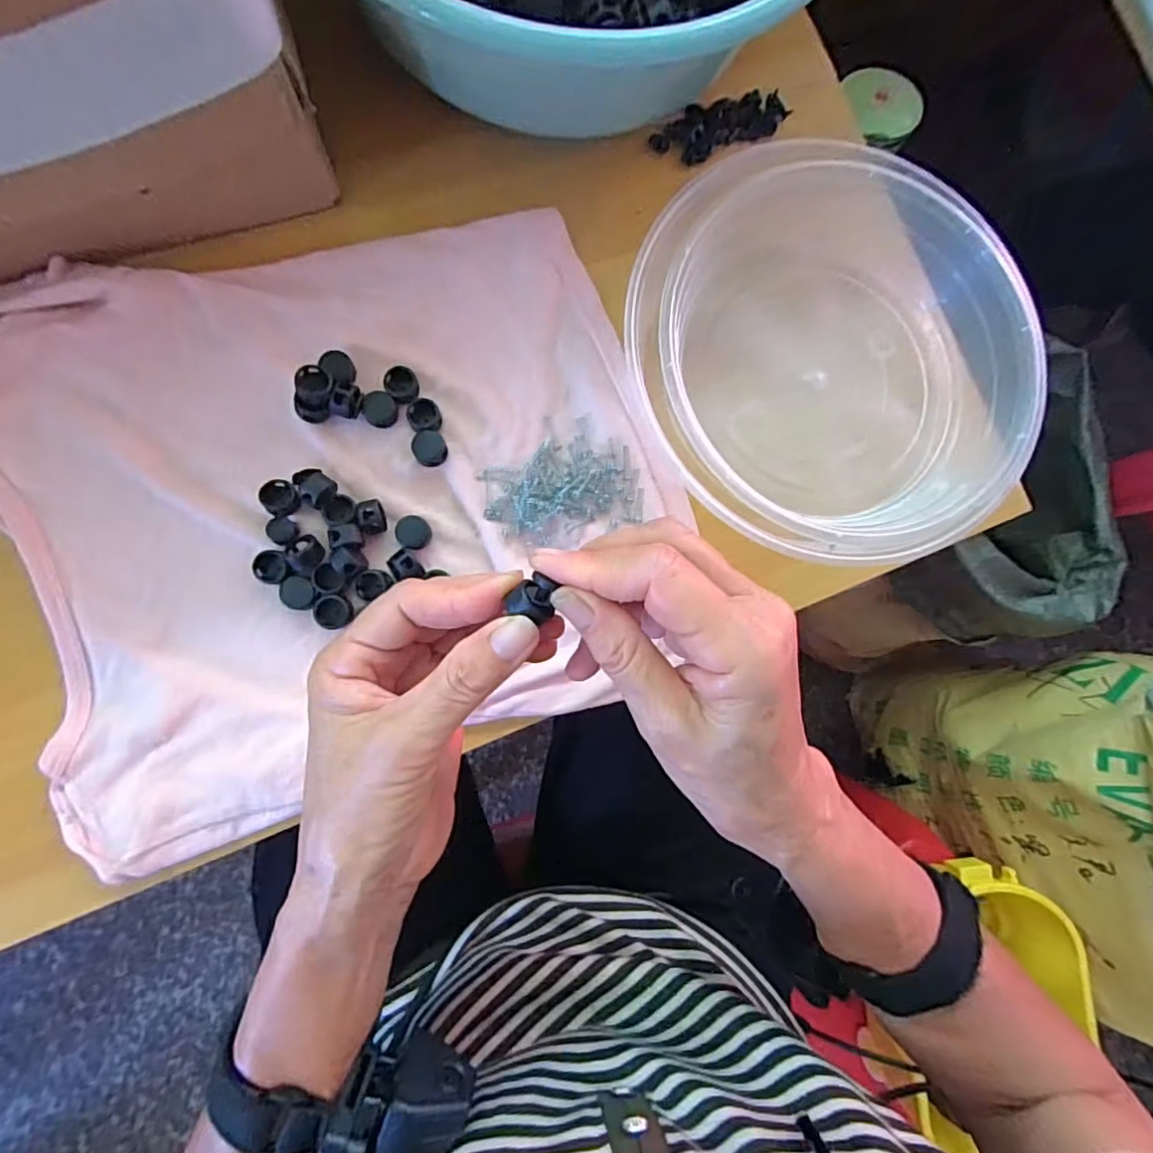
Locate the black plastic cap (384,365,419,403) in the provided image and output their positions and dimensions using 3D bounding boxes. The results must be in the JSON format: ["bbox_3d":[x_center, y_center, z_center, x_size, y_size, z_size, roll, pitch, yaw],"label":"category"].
[{"bbox_3d":[-0.091,-0.100,0.307,0.016,0.007,0.019,-41,90,-10],"label":"black plastic cap"}]

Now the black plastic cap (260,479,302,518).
[{"bbox_3d":[-0.148,-0.039,0.296,0.018,0.007,0.018,1,83,-8],"label":"black plastic cap"}]

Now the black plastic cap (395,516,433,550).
[{"bbox_3d":[-0.083,-0.022,0.301,0.017,0.008,0.017,0,83,-8],"label":"black plastic cap"}]

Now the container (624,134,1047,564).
[{"bbox_3d":[0.141,-0.119,0.321,0.201,0.044,0.213,1,83,-8],"label":"container"}]

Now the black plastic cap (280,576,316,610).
[{"bbox_3d":[-0.137,0.008,0.290,0.016,0.005,0.016,0,88,-7],"label":"black plastic cap"}]

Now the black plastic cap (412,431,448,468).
[{"bbox_3d":[-0.076,-0.066,0.306,0.017,0.008,0.018,1,83,-8],"label":"black plastic cap"}]

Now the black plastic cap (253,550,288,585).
[{"bbox_3d":[-0.150,-0.005,0.291,0.016,0.006,0.016,1,83,-8],"label":"black plastic cap"}]

